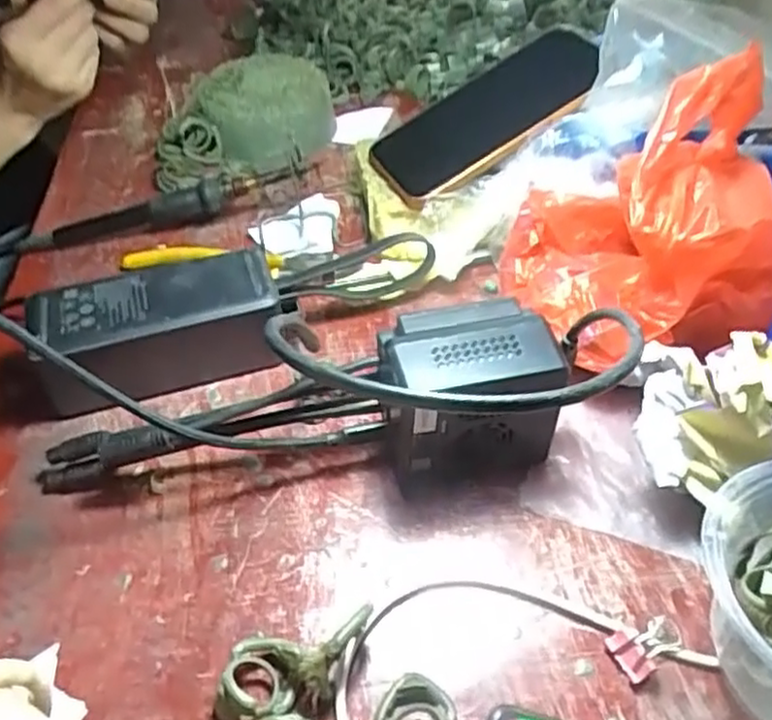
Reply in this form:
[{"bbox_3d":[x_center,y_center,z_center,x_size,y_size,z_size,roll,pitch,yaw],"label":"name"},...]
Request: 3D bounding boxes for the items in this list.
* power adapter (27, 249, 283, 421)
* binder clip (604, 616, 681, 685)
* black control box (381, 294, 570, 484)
[{"bbox_3d":[-0.125,-0.016,0.393,0.129,0.053,0.053,-17,48,-14],"label":"power adapter"},{"bbox_3d":[0.109,0.117,0.293,0.033,0.010,0.019,-17,48,-14],"label":"binder clip"},{"bbox_3d":[0.039,0.019,0.342,0.073,0.079,0.049,-14,47,-11],"label":"black control box"}]

